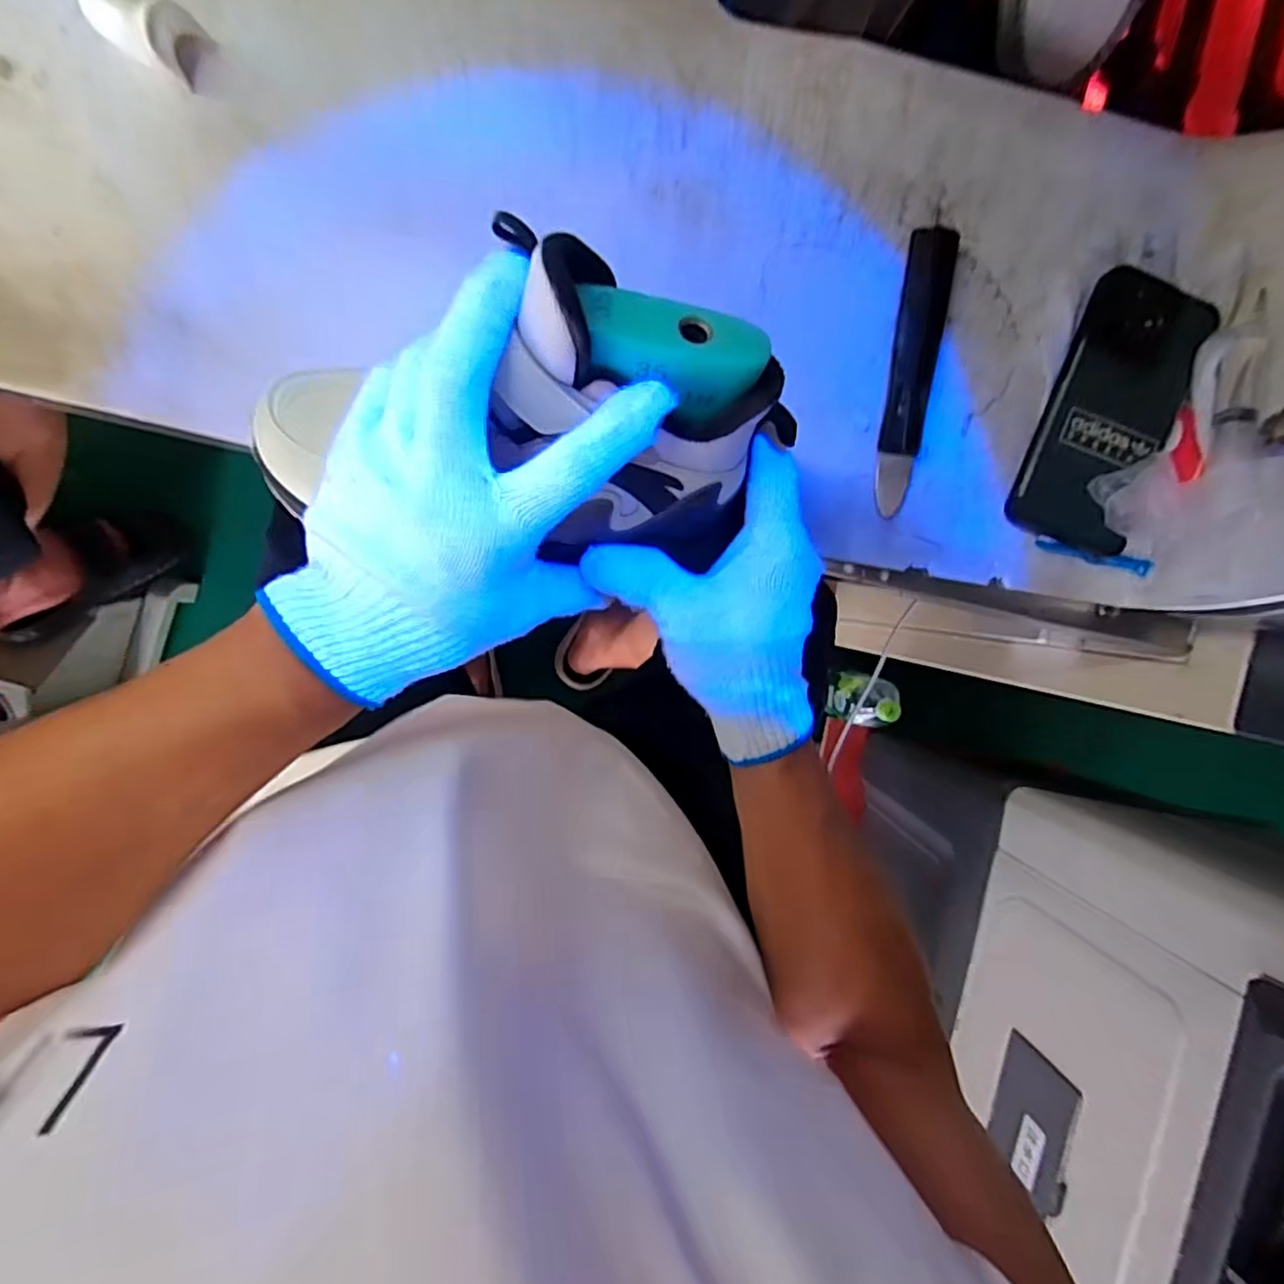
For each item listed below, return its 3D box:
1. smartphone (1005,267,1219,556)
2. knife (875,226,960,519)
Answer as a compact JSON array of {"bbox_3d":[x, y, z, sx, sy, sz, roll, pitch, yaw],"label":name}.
[{"bbox_3d":[0.293,-0.144,0.406,0.078,0.019,0.165,21,93,0],"label":"smartphone"},{"bbox_3d":[0.166,-0.163,0.400,0.028,0.014,0.165,7,95,-8],"label":"knife"}]

